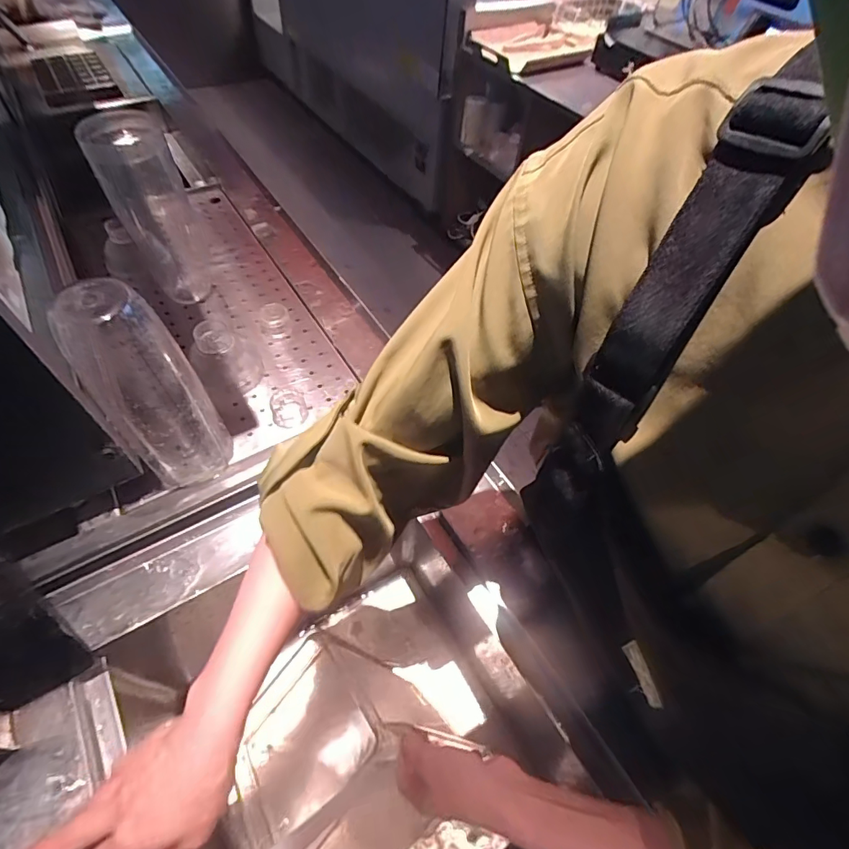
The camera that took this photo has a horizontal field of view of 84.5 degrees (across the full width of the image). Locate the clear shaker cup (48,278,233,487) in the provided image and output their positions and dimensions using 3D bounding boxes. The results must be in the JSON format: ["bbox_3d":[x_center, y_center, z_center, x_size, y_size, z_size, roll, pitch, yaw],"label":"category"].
[{"bbox_3d":[-0.256,-0.025,0.451,0.078,0.226,0.062,-15,57,-14],"label":"clear shaker cup"}]

